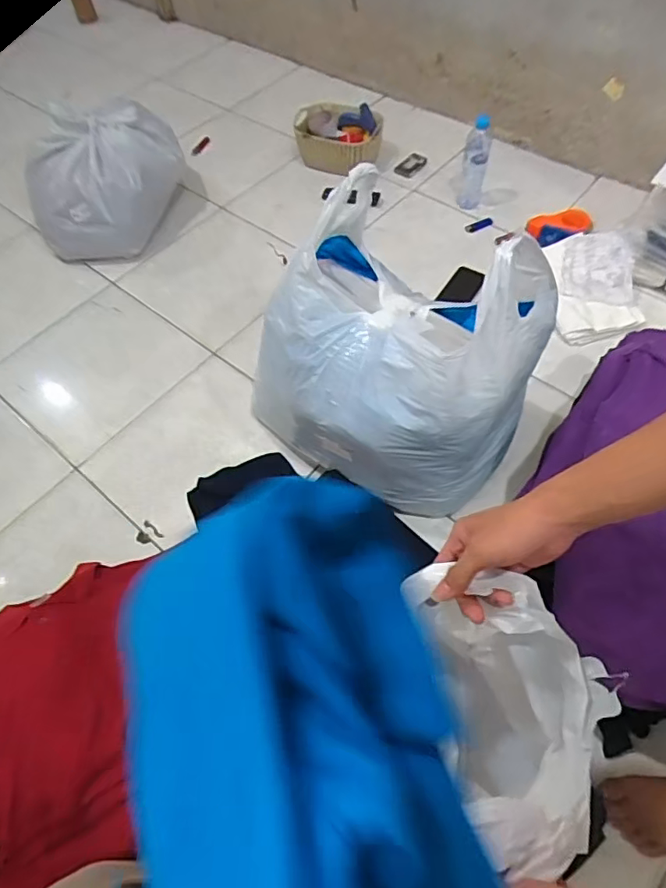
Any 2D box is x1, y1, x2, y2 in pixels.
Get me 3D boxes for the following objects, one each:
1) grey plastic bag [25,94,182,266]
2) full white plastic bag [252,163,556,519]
[{"bbox_3d":[-0.604,-0.679,1.413,0.409,0.244,0.323,-10,58,-3],"label":"grey plastic bag"},{"bbox_3d":[0.111,-0.154,0.920,0.439,0.418,0.337,26,63,18],"label":"full white plastic bag"}]

